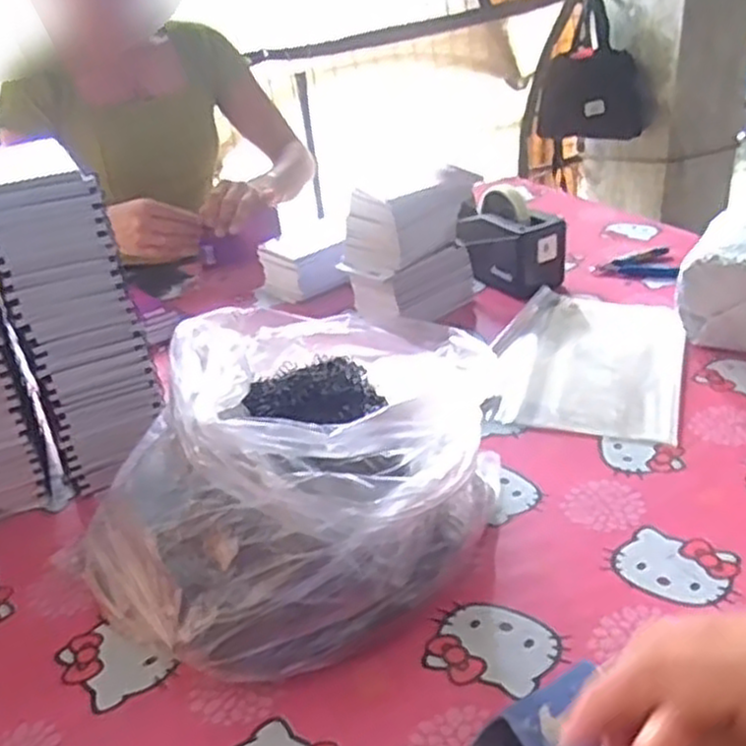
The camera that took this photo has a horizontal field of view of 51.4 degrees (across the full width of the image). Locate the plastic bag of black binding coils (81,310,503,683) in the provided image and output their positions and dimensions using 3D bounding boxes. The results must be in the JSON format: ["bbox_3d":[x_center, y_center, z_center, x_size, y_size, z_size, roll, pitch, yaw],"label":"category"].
[{"bbox_3d":[-0.052,0.055,0.585,0.256,0.187,0.318,11,35,24],"label":"plastic bag of black binding coils"}]

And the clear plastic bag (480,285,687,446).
[{"bbox_3d":[0.233,-0.021,0.848,0.198,0.018,0.298,3,31,23],"label":"clear plastic bag"}]

